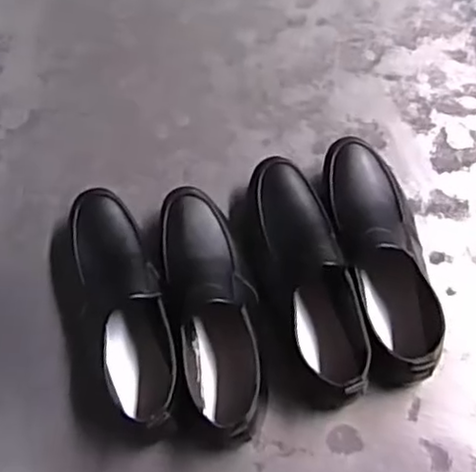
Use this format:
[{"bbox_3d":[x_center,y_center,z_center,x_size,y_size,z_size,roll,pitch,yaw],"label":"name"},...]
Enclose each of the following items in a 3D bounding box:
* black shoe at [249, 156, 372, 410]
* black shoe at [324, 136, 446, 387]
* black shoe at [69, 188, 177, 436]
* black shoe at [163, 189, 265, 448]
[{"bbox_3d":[0.071,0.045,0.746,0.094,0.080,0.285,-13,66,-3],"label":"black shoe"},{"bbox_3d":[0.161,0.018,0.755,0.099,0.079,0.287,-13,66,-3],"label":"black shoe"},{"bbox_3d":[-0.131,0.076,0.736,0.105,0.077,0.283,-13,66,-3],"label":"black shoe"},{"bbox_3d":[-0.029,0.078,0.735,0.093,0.076,0.288,-9,66,-1],"label":"black shoe"}]

